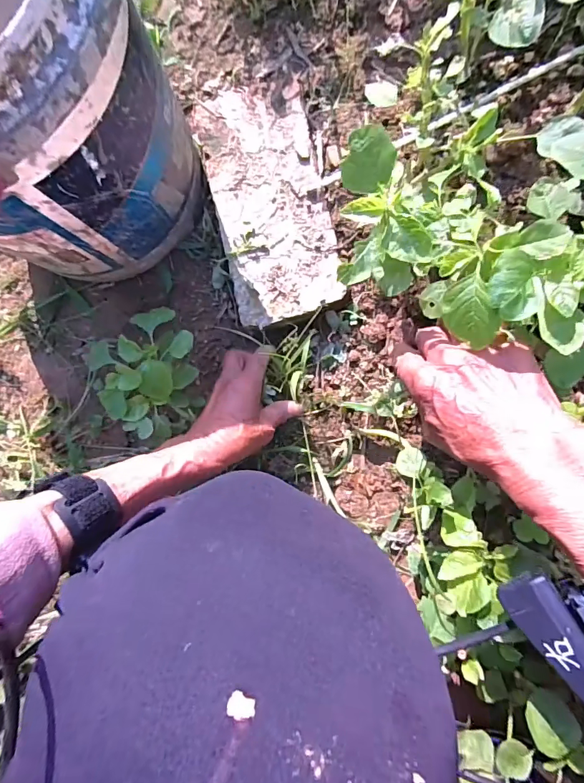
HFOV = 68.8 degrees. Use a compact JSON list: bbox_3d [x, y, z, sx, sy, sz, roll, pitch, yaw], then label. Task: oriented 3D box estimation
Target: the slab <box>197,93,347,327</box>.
[{"bbox_3d":[-0.022,-0.191,0.447,0.109,0.036,0.231,-14,87,9],"label":"slab"}]

